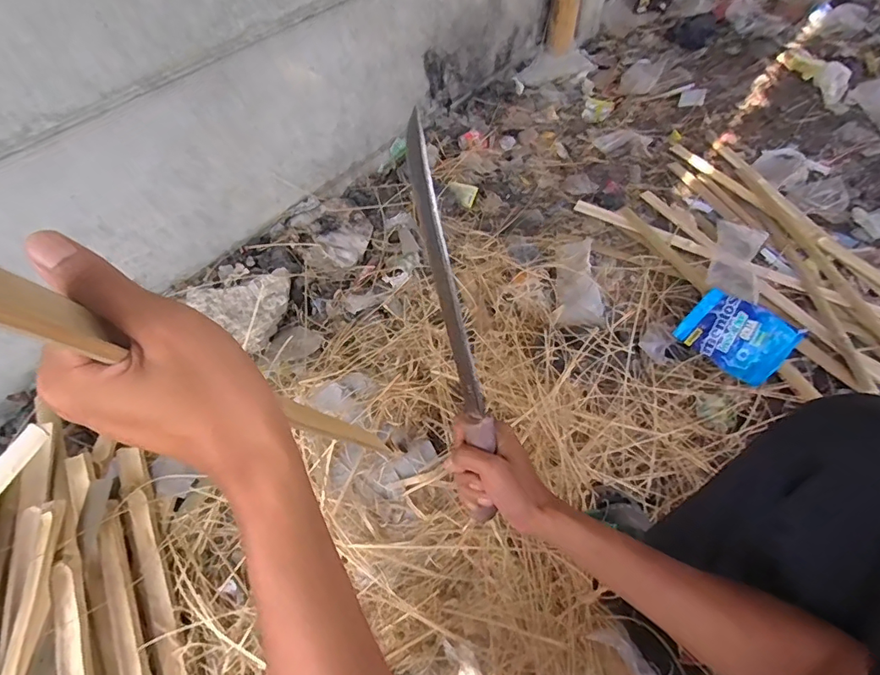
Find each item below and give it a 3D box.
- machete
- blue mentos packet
[{"bbox_3d":[0.013,-0.003,0.467,0.031,0.390,0.023,-14,11,-7],"label":"machete"},{"bbox_3d":[0.607,-0.004,0.998,0.190,0.024,0.135,40,108,21],"label":"blue mentos packet"}]

